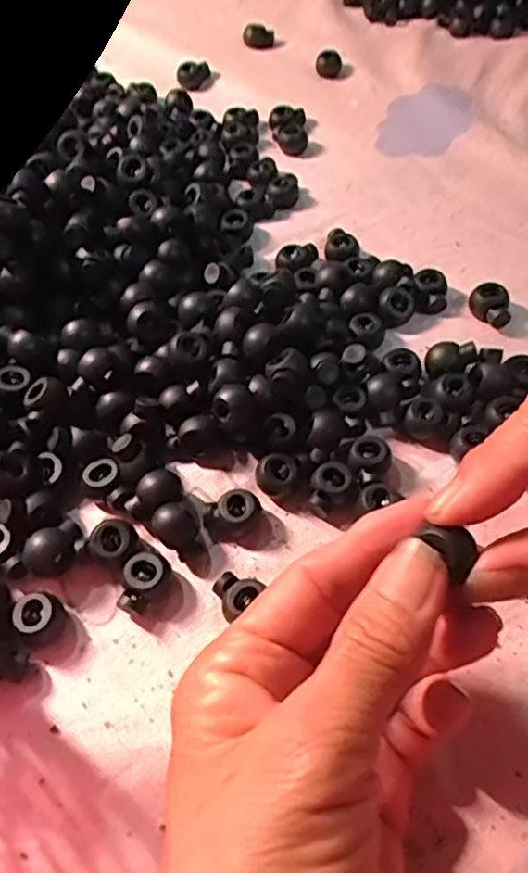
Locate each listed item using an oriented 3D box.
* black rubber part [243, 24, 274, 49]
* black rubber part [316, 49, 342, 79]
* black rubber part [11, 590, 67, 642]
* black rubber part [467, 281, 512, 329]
[{"bbox_3d":[-0.004,-0.291,0.460,0.022,0.009,0.019,1,56,1],"label":"black rubber part"},{"bbox_3d":[0.045,-0.255,0.434,0.017,0.011,0.019,5,57,4],"label":"black rubber part"},{"bbox_3d":[-0.080,0.064,0.224,0.014,0.012,0.016,26,60,17],"label":"black rubber part"},{"bbox_3d":[0.105,-0.061,0.296,0.015,0.013,0.021,-3,56,-2],"label":"black rubber part"}]

